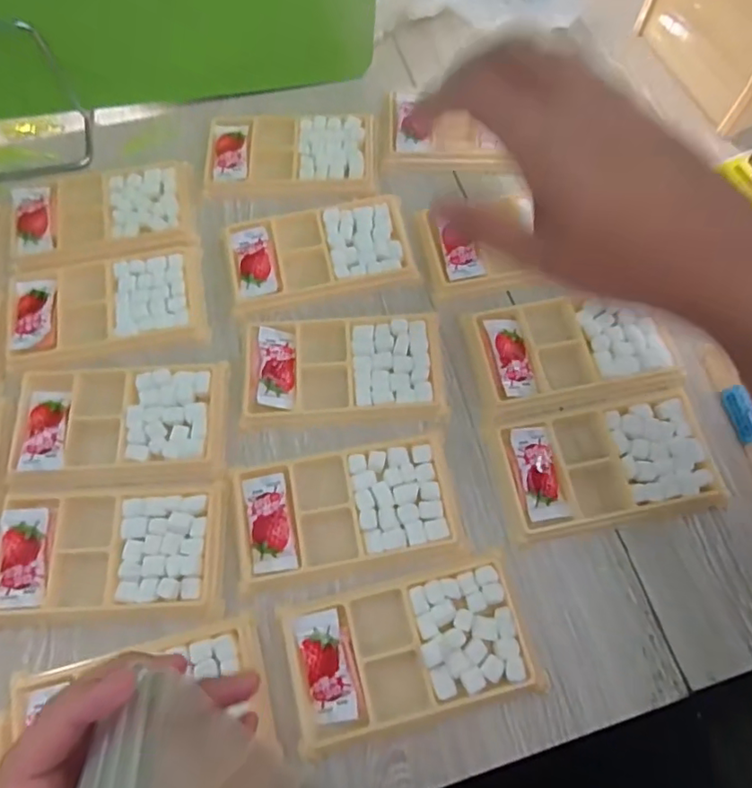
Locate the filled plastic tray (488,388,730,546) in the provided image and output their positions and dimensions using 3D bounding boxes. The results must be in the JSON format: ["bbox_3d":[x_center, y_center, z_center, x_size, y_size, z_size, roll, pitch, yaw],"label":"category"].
[{"bbox_3d":[0.145,0.044,0.352,0.134,0.010,0.077,-10,70,-4],"label":"filled plastic tray"}]

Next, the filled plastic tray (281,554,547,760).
[{"bbox_3d":[0.019,0.144,0.314,0.134,0.013,0.077,-13,70,-5],"label":"filled plastic tray"}]

